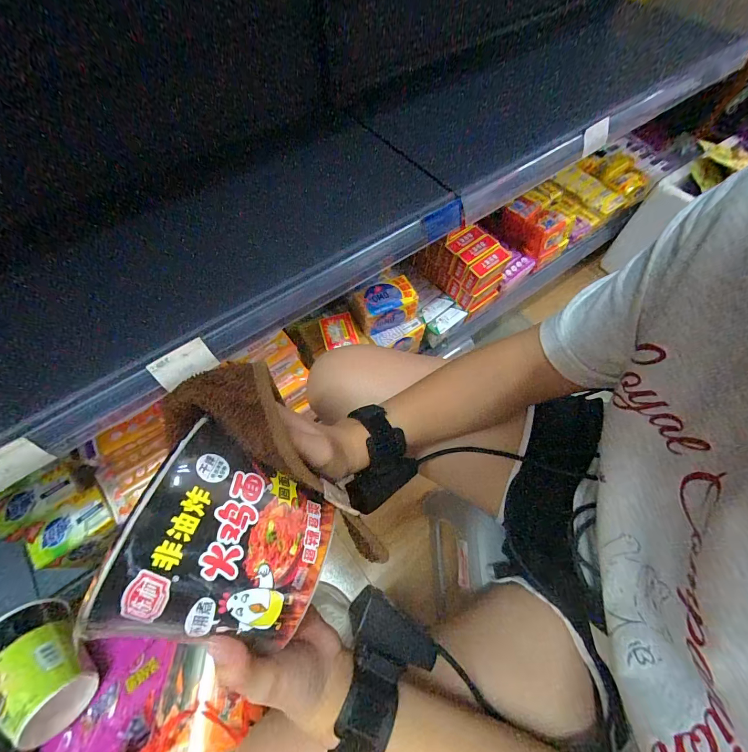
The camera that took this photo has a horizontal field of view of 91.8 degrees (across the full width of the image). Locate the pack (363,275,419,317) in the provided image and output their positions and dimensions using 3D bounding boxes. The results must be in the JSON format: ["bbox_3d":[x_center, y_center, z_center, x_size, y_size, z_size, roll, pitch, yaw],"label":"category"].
[{"bbox_3d":[0.025,-0.154,0.677,0.100,0.015,0.066,-22,65,-11],"label":"pack"}]

